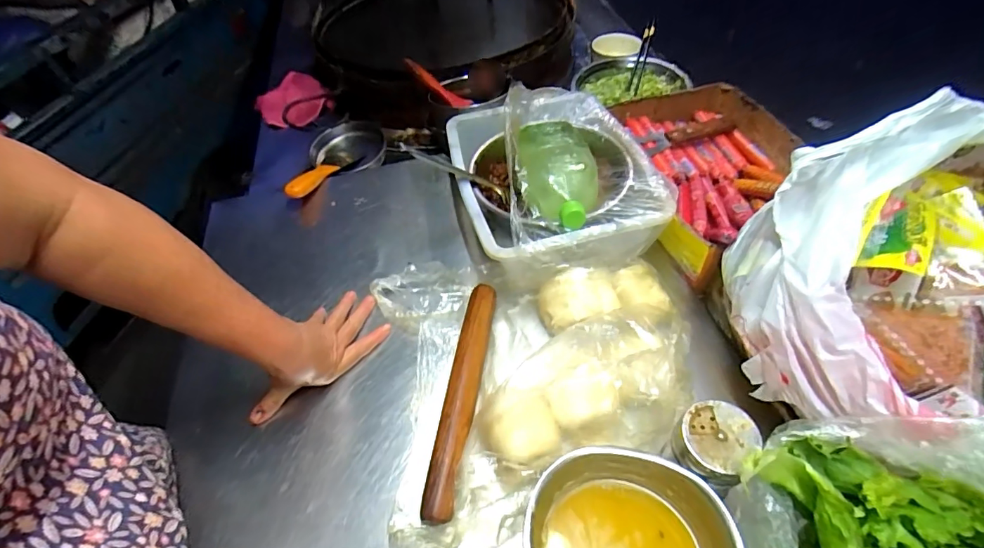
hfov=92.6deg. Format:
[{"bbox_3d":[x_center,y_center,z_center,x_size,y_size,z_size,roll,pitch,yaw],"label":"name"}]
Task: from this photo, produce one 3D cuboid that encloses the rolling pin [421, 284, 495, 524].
[{"bbox_3d":[-0.029,0.127,0.525,0.035,0.031,0.276,3,49,9],"label":"rolling pin"}]

